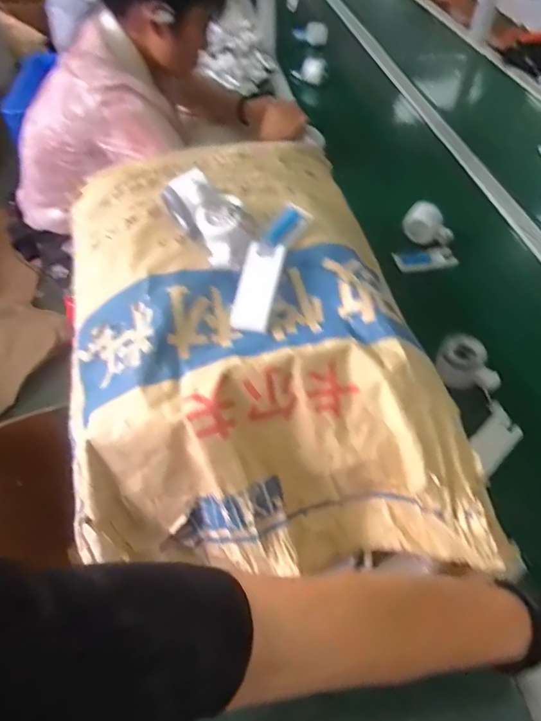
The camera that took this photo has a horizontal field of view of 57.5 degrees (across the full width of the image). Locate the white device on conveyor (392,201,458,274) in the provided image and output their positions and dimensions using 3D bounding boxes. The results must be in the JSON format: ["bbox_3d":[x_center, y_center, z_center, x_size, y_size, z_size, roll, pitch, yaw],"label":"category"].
[{"bbox_3d":[0.274,-0.224,0.894,0.093,0.068,0.123,-4,48,-4],"label":"white device on conveyor"}]

